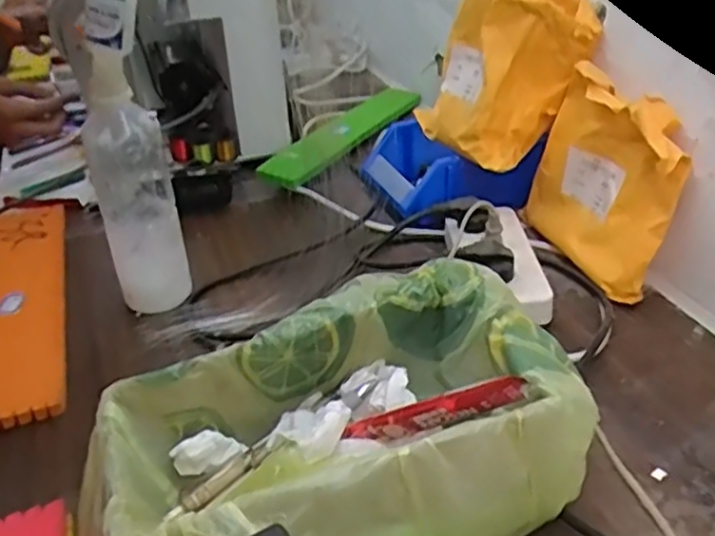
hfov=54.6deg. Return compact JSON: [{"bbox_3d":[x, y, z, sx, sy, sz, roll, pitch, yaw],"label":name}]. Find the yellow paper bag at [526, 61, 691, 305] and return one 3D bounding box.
[{"bbox_3d":[0.227,-0.077,0.644,0.058,0.169,0.168,-12,34,-13],"label":"yellow paper bag"}]

